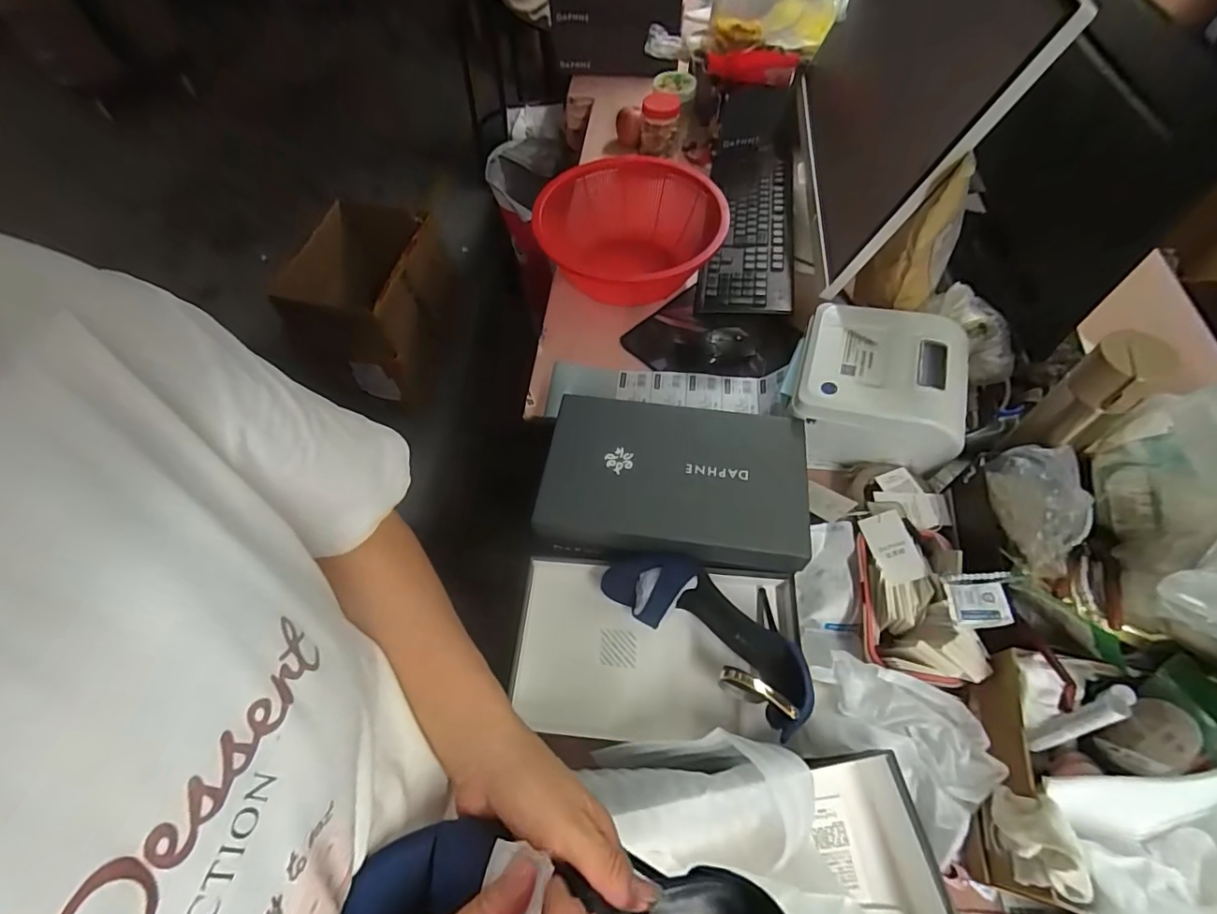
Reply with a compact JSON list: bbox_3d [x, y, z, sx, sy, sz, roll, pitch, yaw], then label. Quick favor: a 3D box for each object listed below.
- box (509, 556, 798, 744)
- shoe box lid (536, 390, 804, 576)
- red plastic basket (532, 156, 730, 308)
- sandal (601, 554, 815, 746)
[{"bbox_3d":[0.049,0.216,0.587,0.308,0.076,0.176,4,59,5],"label":"box"},{"bbox_3d":[0.075,0.033,0.634,0.301,0.078,0.195,4,59,5],"label":"shoe box lid"},{"bbox_3d":[0.036,-0.361,0.852,0.280,0.124,0.282,1,59,4],"label":"red plastic basket"},{"bbox_3d":[0.112,0.170,0.561,0.240,0.088,0.111,37,67,22],"label":"sandal"}]

